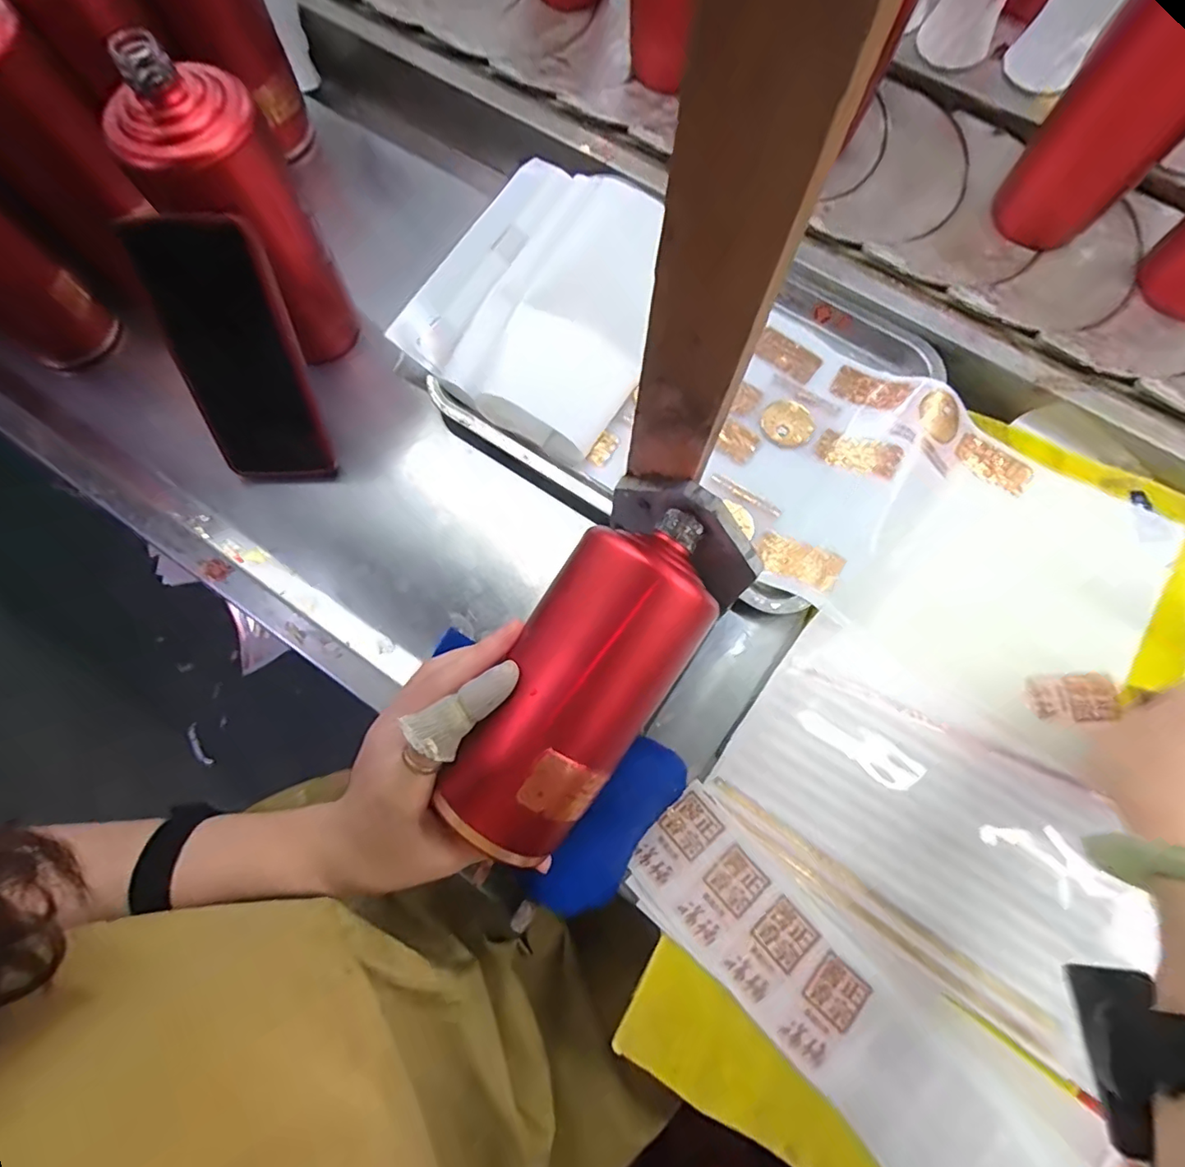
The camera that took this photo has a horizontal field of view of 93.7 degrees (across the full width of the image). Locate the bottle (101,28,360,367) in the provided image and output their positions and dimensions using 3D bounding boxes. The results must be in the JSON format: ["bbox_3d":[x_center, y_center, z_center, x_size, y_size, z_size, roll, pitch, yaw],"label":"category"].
[{"bbox_3d":[-0.226,-0.234,0.375,0.078,0.199,0.062,-33,77,-5],"label":"bottle"}]

